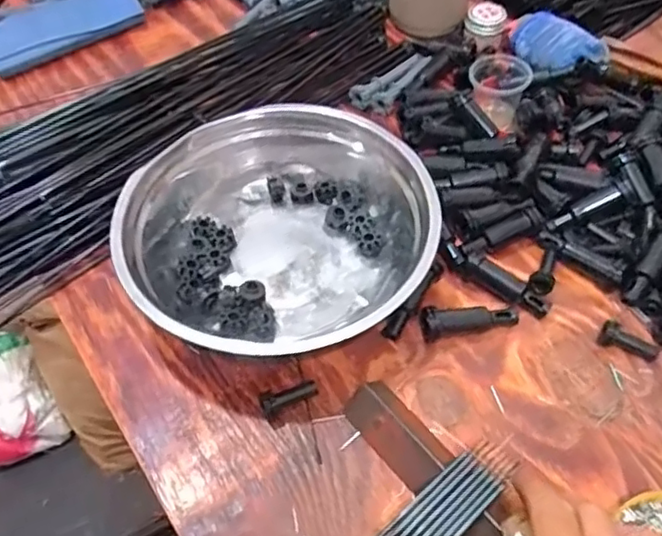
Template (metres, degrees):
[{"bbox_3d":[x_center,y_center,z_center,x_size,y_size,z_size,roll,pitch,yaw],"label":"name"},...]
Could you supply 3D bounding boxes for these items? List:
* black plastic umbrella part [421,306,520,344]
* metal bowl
[{"bbox_3d":[0.096,0.035,0.434,0.070,0.020,0.017,-10,54,-6],"label":"black plastic umbrella part"},{"bbox_3d":[-0.040,-0.023,0.451,0.211,0.066,0.212,0,54,0],"label":"metal bowl"}]

